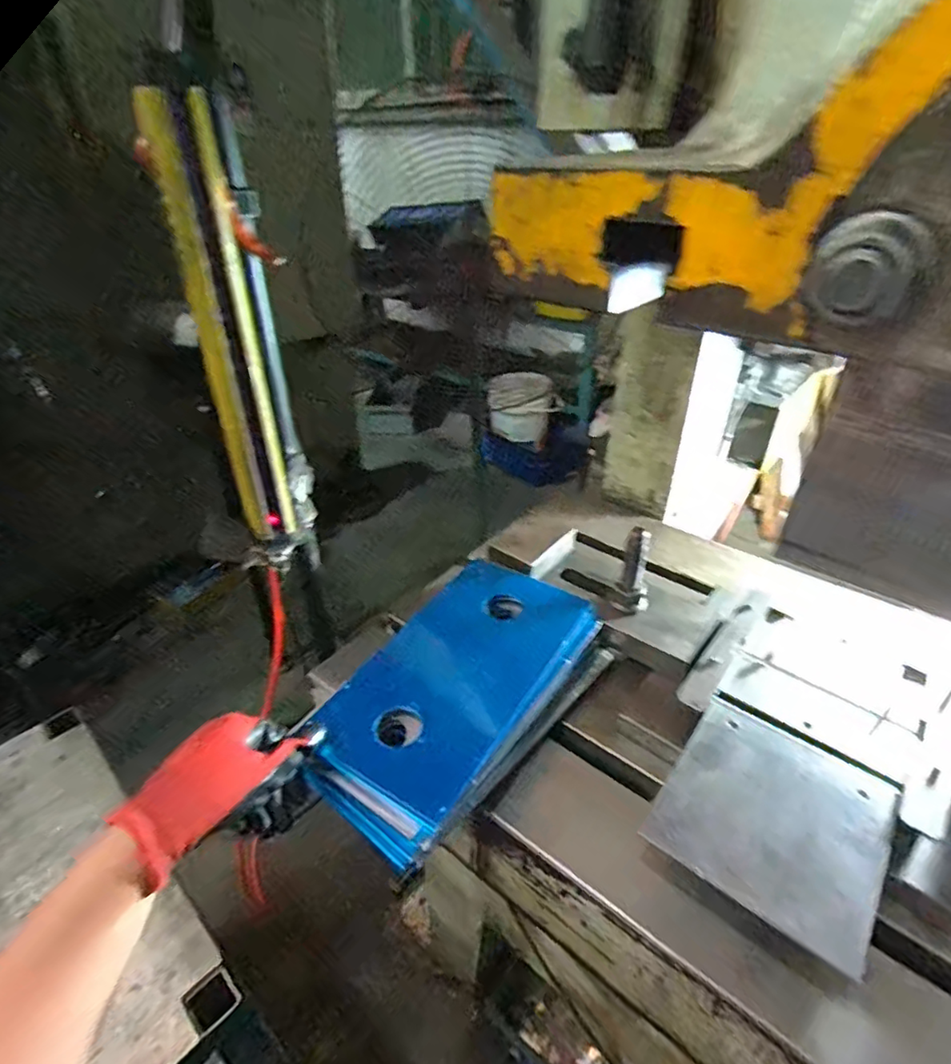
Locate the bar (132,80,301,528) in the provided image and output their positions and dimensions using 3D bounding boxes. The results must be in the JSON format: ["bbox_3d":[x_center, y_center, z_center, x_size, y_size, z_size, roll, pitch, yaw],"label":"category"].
[{"bbox_3d":[-0.198,-0.143,0.478,0.054,0.337,0.050,-9,35,-15],"label":"bar"}]

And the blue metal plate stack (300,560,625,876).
[{"bbox_3d":[-0.008,0.142,0.536,0.165,0.037,0.289,40,56,16],"label":"blue metal plate stack"}]

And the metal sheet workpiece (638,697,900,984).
[{"bbox_3d":[0.224,0.210,0.433,0.143,0.005,0.156,25,42,31],"label":"metal sheet workpiece"}]

